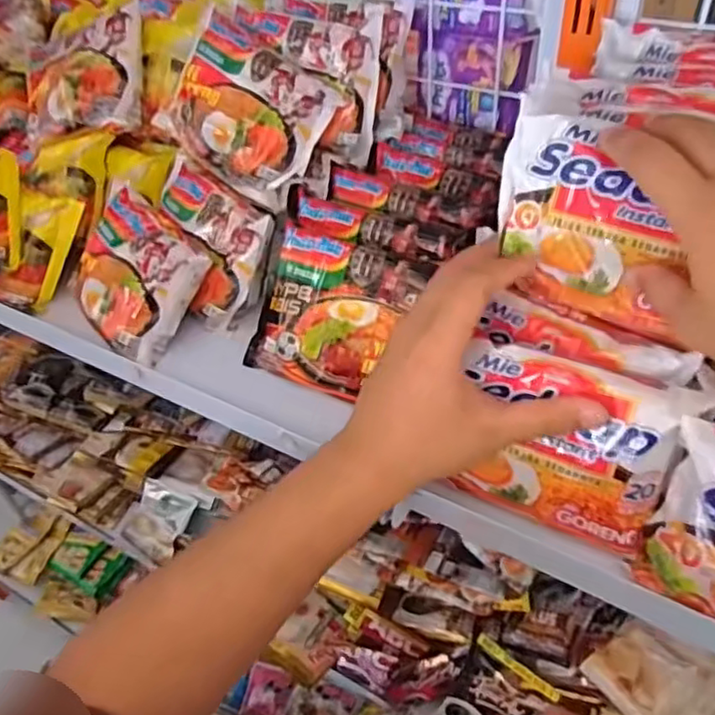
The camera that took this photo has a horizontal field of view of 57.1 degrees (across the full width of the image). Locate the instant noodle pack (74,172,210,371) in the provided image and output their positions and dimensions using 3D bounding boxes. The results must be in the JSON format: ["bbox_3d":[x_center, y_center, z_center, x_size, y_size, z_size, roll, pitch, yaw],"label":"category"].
[{"bbox_3d":[-0.178,-0.068,0.517,0.128,0.039,0.097,39,88,30],"label":"instant noodle pack"}]

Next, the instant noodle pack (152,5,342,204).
[{"bbox_3d":[-0.094,-0.199,0.527,0.135,0.105,0.024,38,15,15],"label":"instant noodle pack"}]

